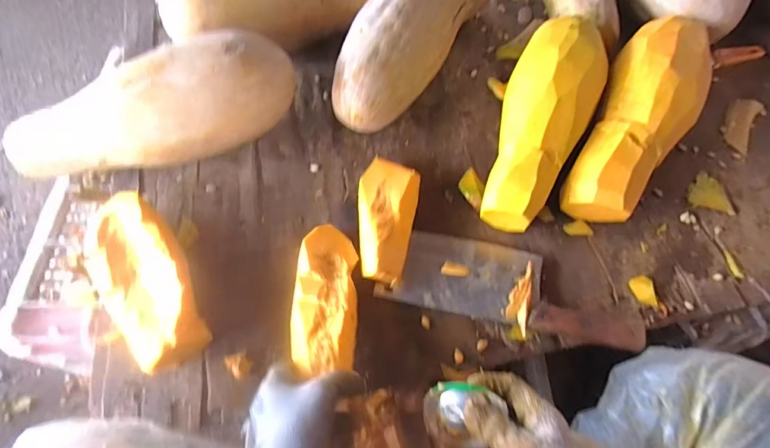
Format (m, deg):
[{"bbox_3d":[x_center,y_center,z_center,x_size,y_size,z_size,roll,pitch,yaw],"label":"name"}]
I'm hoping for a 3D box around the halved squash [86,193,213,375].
[{"bbox_3d":[-0.274,0.056,0.488,0.099,0.058,0.214,-34,67,-17],"label":"halved squash"}]

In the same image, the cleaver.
[{"bbox_3d":[0.144,0.067,0.502,0.280,0.028,0.100,14,62,7],"label":"cleaver"}]

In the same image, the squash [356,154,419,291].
[{"bbox_3d":[0.001,-0.004,0.537,0.072,0.035,0.159,6,62,3],"label":"squash"}]

